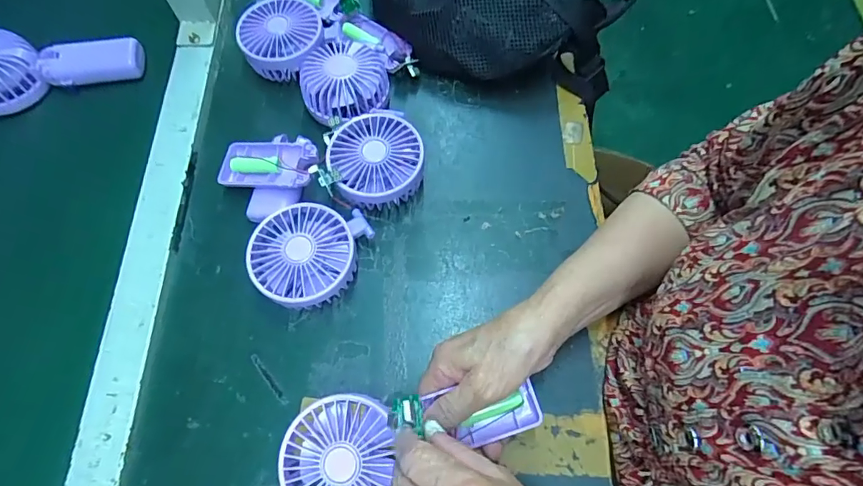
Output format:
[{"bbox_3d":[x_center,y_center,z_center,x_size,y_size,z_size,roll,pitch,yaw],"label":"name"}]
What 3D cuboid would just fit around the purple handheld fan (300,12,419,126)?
[{"bbox_3d":[-0.071,-0.185,0.466,0.104,0.044,0.148,8,68,4],"label":"purple handheld fan"}]

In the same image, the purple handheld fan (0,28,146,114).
[{"bbox_3d":[-0.397,-0.188,0.466,0.175,0.042,0.077,-14,68,-5],"label":"purple handheld fan"}]

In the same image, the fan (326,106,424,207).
[{"bbox_3d":[-0.050,-0.074,0.422,0.081,0.045,0.089,0,68,1],"label":"fan"}]

